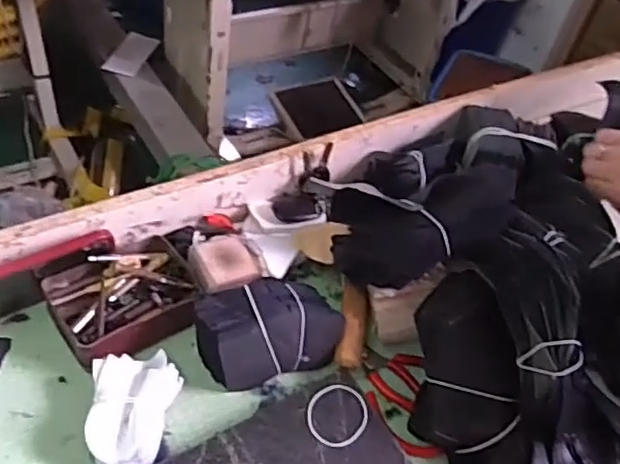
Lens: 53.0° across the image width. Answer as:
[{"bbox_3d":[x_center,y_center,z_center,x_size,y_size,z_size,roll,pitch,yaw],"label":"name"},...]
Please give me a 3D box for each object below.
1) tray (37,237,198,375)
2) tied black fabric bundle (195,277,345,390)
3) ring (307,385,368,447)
[{"bbox_3d":[-0.174,0.063,0.590,0.129,0.045,0.107,-23,57,-28],"label":"tray"},{"bbox_3d":[-0.037,0.088,0.574,0.130,0.063,0.073,-12,52,-20],"label":"tied black fabric bundle"},{"bbox_3d":[0.025,0.160,0.550,0.052,0.006,0.059,26,49,13],"label":"ring"}]

